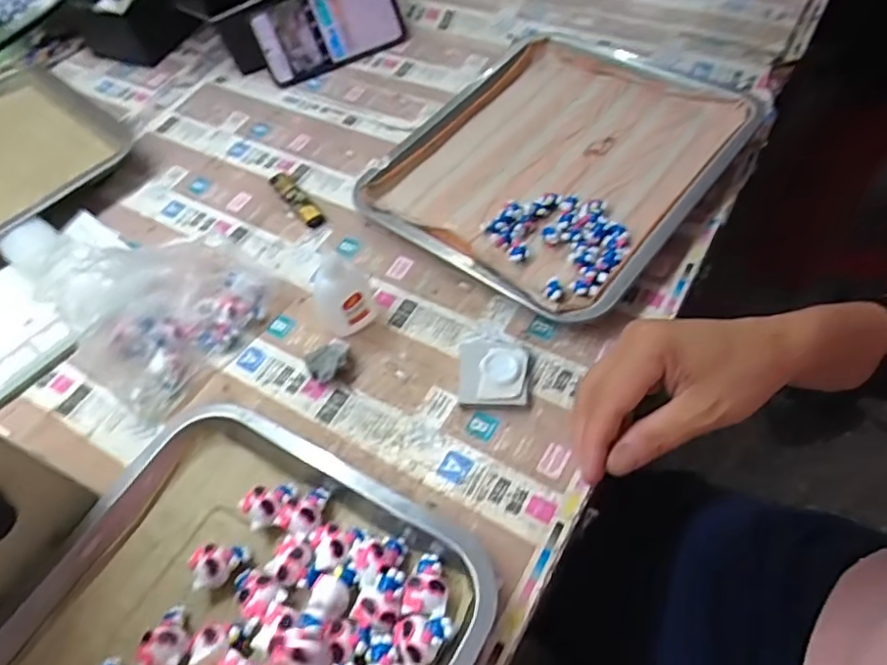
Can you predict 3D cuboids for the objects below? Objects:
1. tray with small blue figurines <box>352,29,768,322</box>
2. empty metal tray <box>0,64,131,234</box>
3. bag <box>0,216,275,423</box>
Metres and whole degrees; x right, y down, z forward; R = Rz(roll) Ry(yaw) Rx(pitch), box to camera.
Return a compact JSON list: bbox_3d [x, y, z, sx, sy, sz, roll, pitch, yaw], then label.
[{"bbox_3d":[0.103,-0.158,0.567,0.261,0.037,0.306,34,66,22],"label":"tray with small blue figurines"},{"bbox_3d":[-0.477,-0.193,0.653,0.266,0.024,0.211,36,67,26],"label":"empty metal tray"},{"bbox_3d":[-0.217,-0.033,0.468,0.144,0.115,0.111,-35,62,-17],"label":"bag"}]

